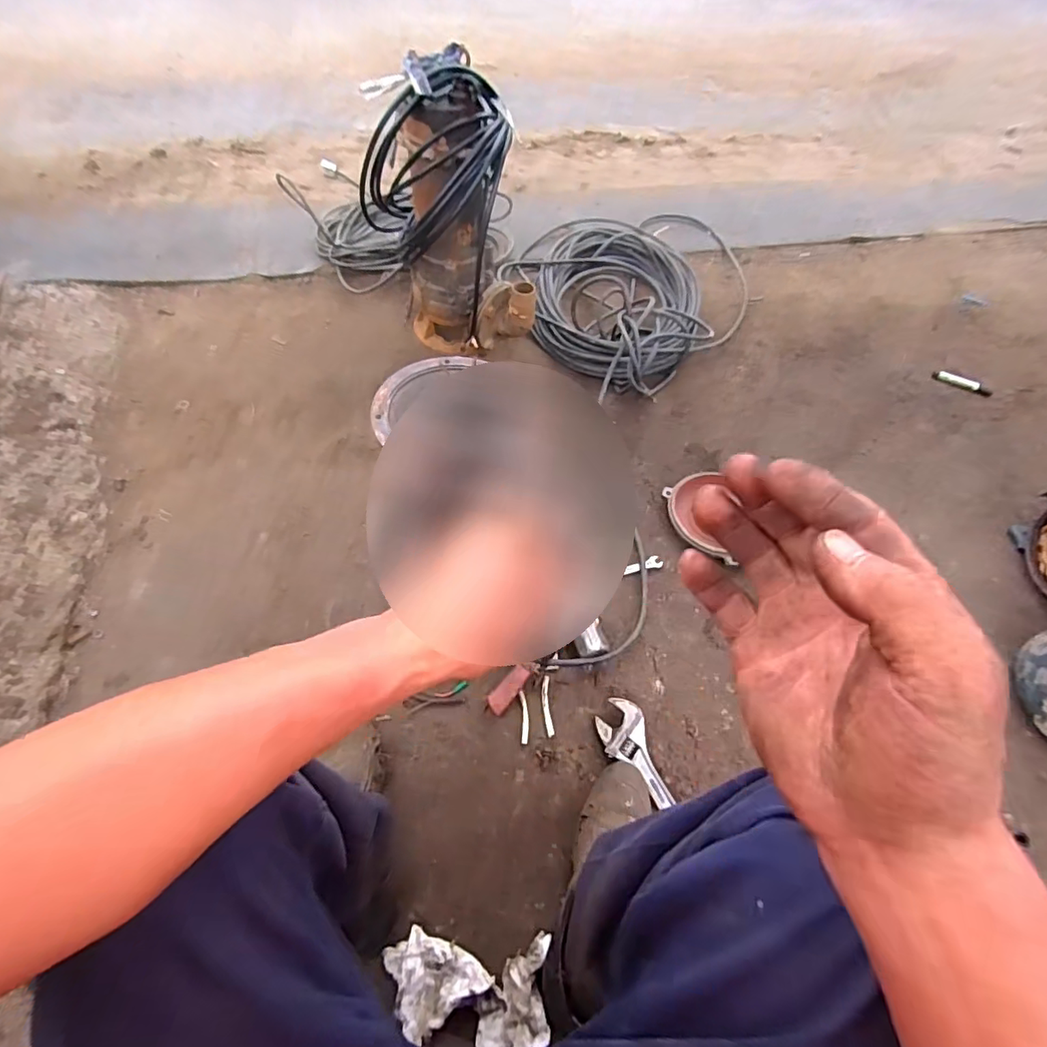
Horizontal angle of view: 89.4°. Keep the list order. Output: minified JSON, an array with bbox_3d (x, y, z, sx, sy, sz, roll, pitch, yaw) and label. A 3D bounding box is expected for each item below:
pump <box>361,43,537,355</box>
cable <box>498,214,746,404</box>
[{"bbox_3d":[-0.103,-0.541,0.994,0.267,0.479,0.189,7,59,-1],"label":"pump"},{"bbox_3d":[0.277,-0.634,1.293,0.692,0.131,0.566,-37,68,-23],"label":"cable"}]

